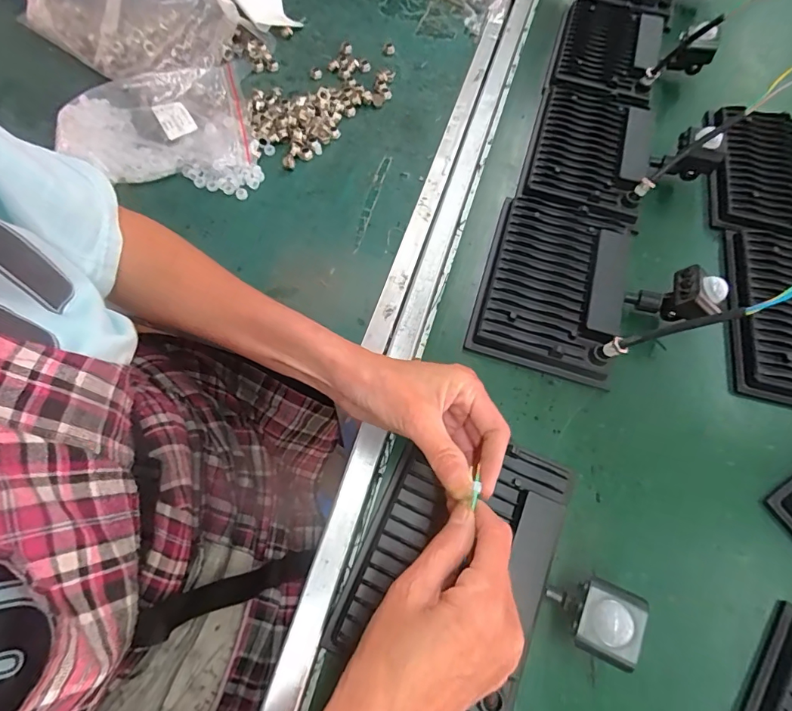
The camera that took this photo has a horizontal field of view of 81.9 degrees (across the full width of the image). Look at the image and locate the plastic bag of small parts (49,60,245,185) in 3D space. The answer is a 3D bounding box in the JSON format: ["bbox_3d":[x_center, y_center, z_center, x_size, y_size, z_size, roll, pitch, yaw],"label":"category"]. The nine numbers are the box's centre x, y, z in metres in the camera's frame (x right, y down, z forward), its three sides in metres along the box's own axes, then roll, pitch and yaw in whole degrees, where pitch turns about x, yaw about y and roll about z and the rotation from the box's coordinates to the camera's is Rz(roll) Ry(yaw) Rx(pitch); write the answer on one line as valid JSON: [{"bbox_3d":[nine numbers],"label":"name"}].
[{"bbox_3d":[-0.245,-0.228,0.466,0.175,0.043,0.125,-14,66,-8],"label":"plastic bag of small parts"}]

